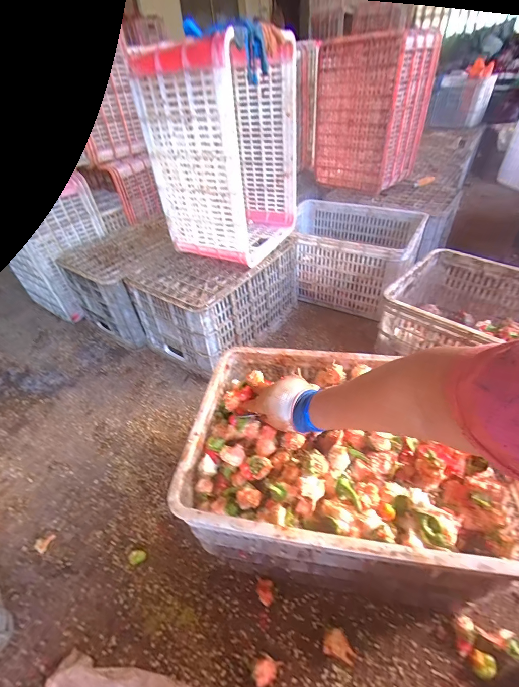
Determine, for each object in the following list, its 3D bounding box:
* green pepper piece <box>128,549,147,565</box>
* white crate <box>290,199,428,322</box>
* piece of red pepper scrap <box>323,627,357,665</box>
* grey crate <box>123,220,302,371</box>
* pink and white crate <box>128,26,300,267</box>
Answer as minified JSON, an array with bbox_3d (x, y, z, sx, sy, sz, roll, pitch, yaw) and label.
[{"bbox_3d":[-0.254,0.442,0.645,0.038,0.007,0.028,-13,43,-7],"label":"green pepper piece"},{"bbox_3d":[0.342,-0.353,1.237,0.474,0.278,0.366,16,47,22],"label":"white crate"},{"bbox_3d":[0.135,0.502,0.519,0.051,0.035,0.038,12,45,19],"label":"piece of red pepper scrap"},{"bbox_3d":[-0.143,-0.189,1.120,0.382,0.289,0.523,24,50,29],"label":"grey crate"},{"bbox_3d":[-0.087,-0.534,0.916,0.289,0.494,0.339,19,48,25],"label":"pink and white crate"}]

